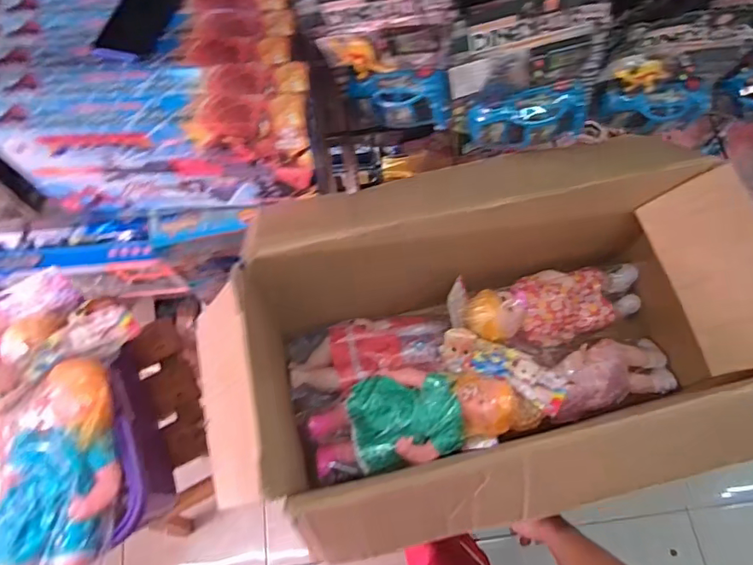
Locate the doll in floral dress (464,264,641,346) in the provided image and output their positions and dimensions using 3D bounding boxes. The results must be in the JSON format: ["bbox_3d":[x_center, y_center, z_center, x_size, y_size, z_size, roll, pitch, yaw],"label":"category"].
[{"bbox_3d":[0.304,0.038,0.854,0.334,0.065,0.119,-8,67,-18],"label":"doll in floral dress"}]

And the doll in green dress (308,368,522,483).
[{"bbox_3d":[0.066,0.199,0.777,0.283,0.072,0.140,-11,68,-5],"label":"doll in green dress"}]

